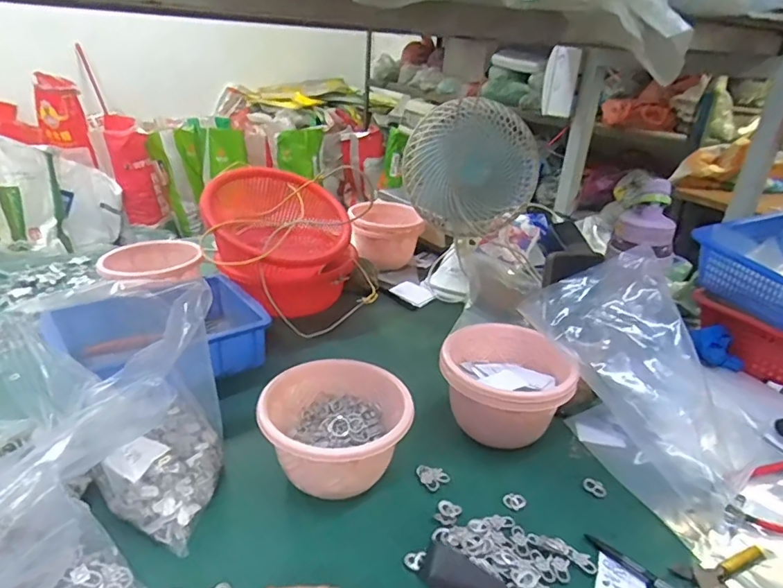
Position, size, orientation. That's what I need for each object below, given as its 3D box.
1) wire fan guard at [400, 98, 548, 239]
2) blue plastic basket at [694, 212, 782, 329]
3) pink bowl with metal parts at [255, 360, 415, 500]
[{"bbox_3d":[0.129,-0.202,0.861,0.221,0.197,0.065,8,26,8],"label":"wire fan guard"},{"bbox_3d":[0.609,-0.041,0.785,0.291,0.098,0.196,-12,30,-30],"label":"blue plastic basket"},{"bbox_3d":[-0.061,0.142,0.541,0.145,0.086,0.134,-16,32,-36],"label":"pink bowl with metal parts"}]

